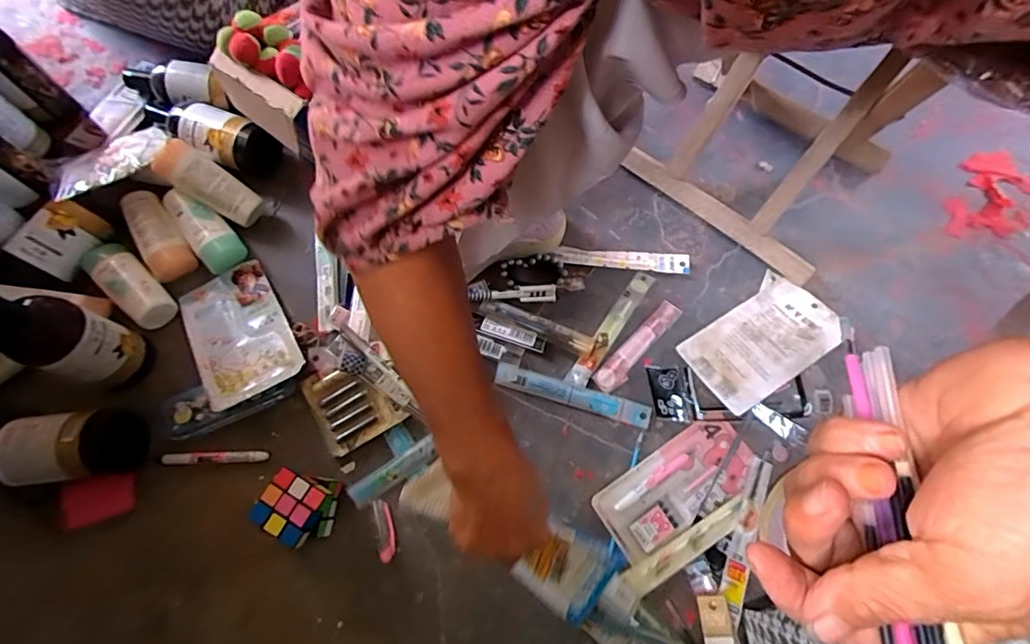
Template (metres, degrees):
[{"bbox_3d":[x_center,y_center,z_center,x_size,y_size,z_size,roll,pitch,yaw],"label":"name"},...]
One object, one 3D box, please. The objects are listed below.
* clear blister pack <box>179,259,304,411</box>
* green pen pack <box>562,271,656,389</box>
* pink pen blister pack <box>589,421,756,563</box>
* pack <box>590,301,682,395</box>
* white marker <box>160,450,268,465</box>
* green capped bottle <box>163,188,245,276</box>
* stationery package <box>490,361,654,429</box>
[{"bbox_3d":[-0.309,0.011,0.537,0.095,0.011,0.169,-28,61,-17],"label":"clear blister pack"},{"bbox_3d":[0.112,0.006,0.565,0.024,0.008,0.168,33,71,11],"label":"green pen pack"},{"bbox_3d":[0.169,0.167,0.499,0.173,0.009,0.077,-31,72,-13],"label":"pink pen blister pack"},{"bbox_3d":[0.142,0.027,0.555,0.028,0.005,0.135,42,73,13],"label":"pack"},{"bbox_3d":[-0.310,0.139,0.499,0.104,0.007,0.012,-1,68,-2],"label":"white marker"},{"bbox_3d":[-0.372,-0.112,0.576,0.046,0.031,0.115,-41,75,-16],"label":"green capped bottle"},{"bbox_3d":[0.064,0.079,0.529,0.172,0.011,0.024,16,69,4],"label":"stationery package"}]

